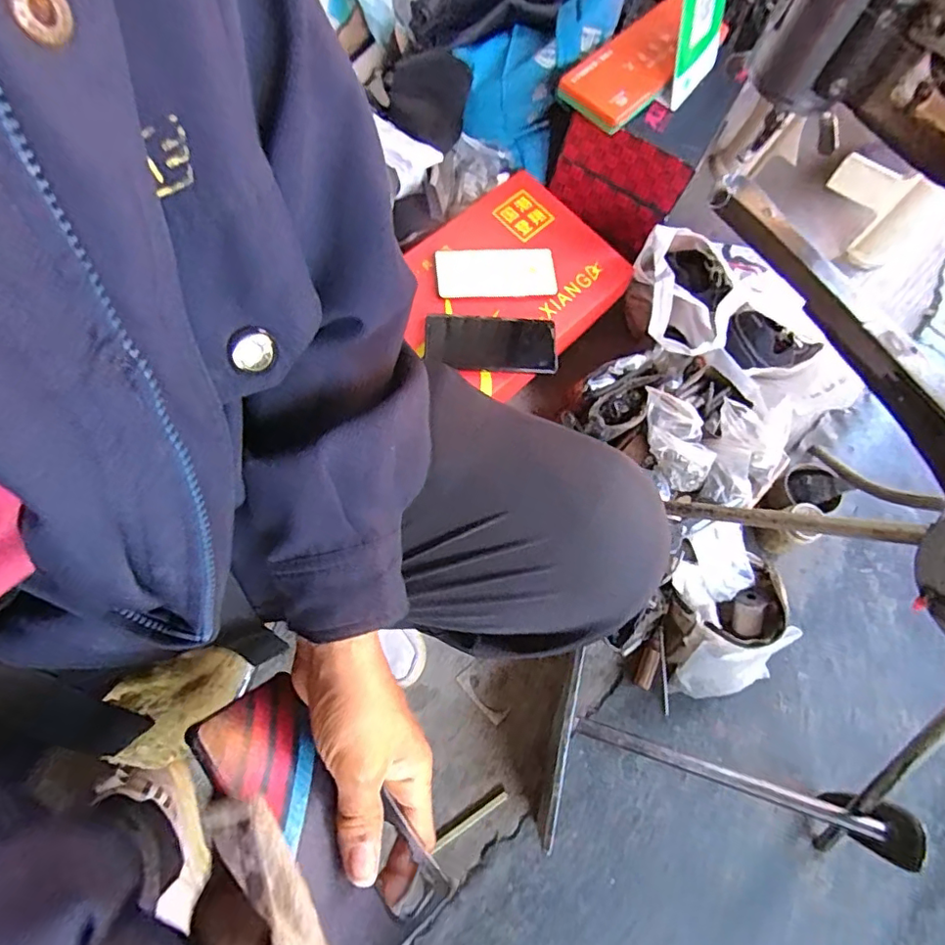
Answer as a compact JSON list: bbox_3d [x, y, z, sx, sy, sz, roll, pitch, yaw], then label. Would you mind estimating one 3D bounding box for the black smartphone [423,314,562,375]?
[{"bbox_3d":[0.024,-0.166,0.710,0.167,0.015,0.072,3,72,-5],"label":"black smartphone"}]

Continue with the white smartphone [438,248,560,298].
[{"bbox_3d":[0.032,-0.269,0.740,0.159,0.010,0.074,-5,76,-11],"label":"white smartphone"}]

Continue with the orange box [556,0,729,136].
[{"bbox_3d":[0.218,-0.525,0.704,0.102,0.034,0.267,36,67,11],"label":"orange box"}]

